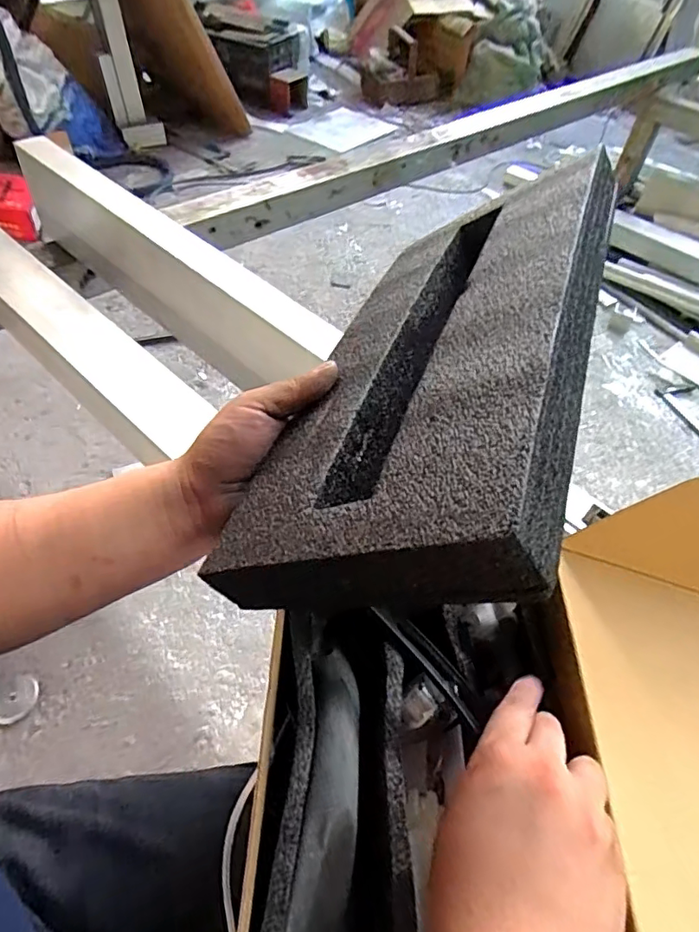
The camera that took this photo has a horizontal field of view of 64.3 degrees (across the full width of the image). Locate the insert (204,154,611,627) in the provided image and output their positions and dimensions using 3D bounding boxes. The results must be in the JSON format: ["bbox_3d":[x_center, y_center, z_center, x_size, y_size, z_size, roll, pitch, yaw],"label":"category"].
[{"bbox_3d":[0.054,-0.067,0.333,0.176,0.032,0.352,-14,37,40],"label":"insert"}]

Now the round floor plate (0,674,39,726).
[{"bbox_3d":[-0.538,0.372,0.889,0.070,0.006,0.071,3,50,-4],"label":"round floor plate"}]

